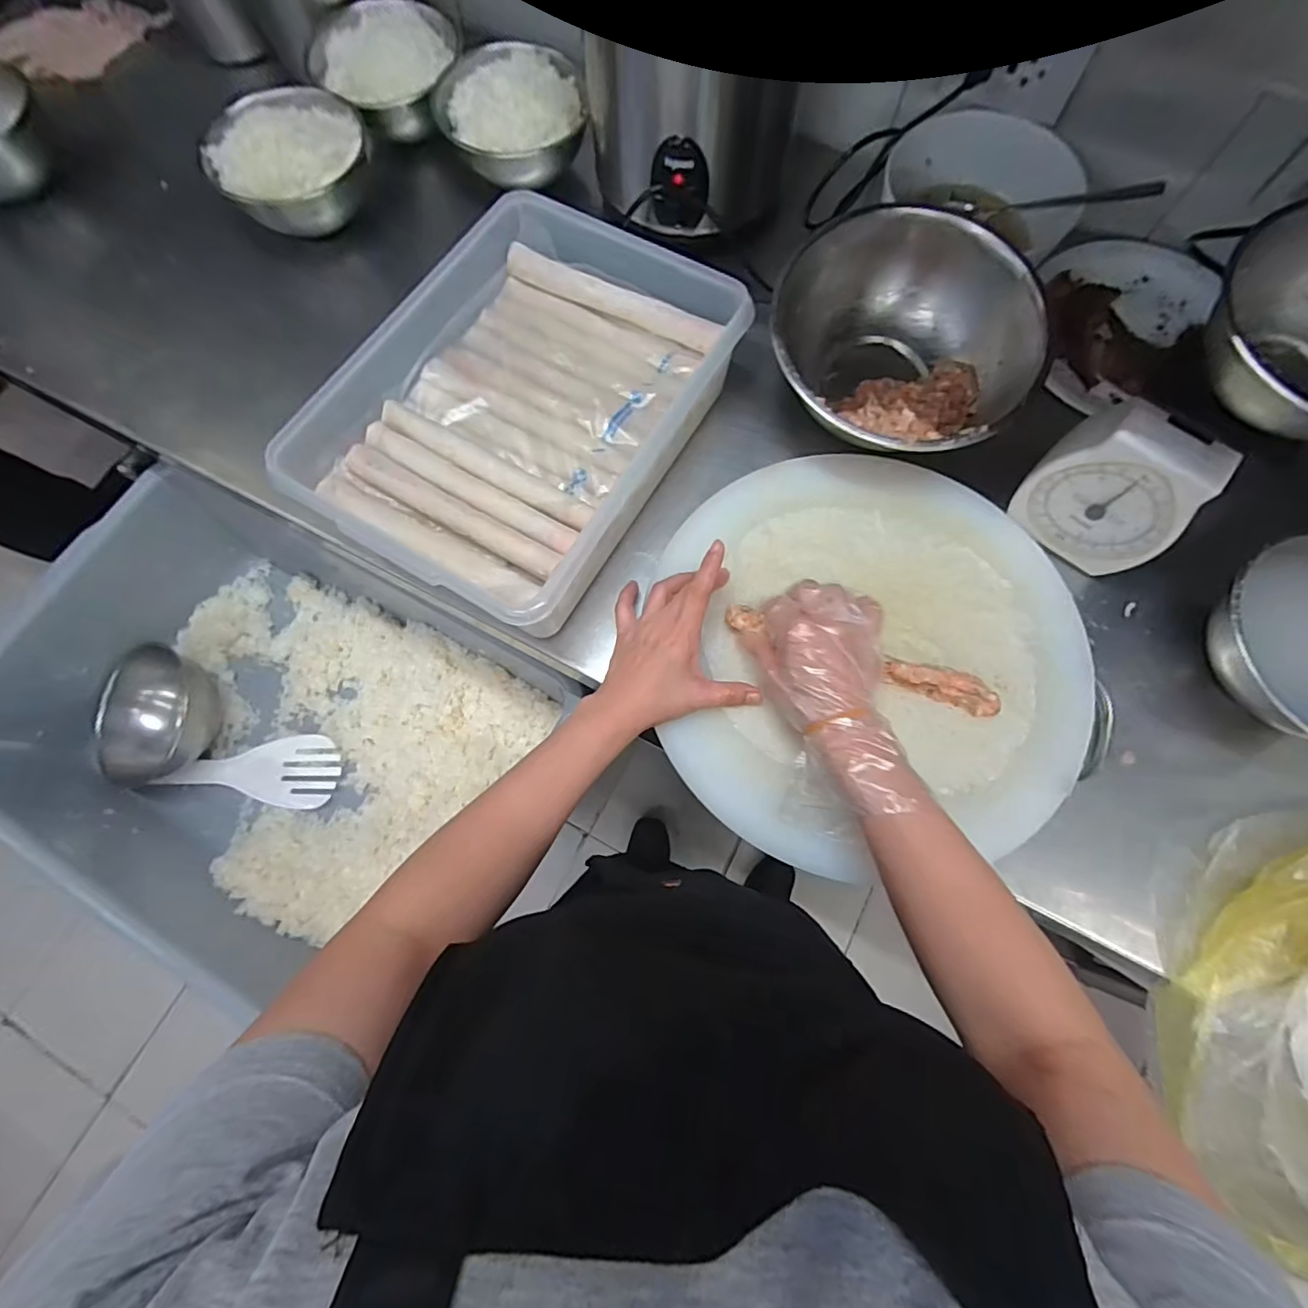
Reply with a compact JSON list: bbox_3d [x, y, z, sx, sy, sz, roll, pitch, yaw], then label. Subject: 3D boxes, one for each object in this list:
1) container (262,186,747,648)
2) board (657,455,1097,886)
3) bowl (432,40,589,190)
[{"bbox_3d":[-0.107,-0.214,0.490,0.250,0.089,0.348,30,77,9],"label":"container"},{"bbox_3d":[0.187,-0.010,0.461,0.338,0.038,0.345,0,74,1],"label":"board"},{"bbox_3d":[-0.153,-0.592,0.614,0.152,0.071,0.122,17,75,6],"label":"bowl"}]

